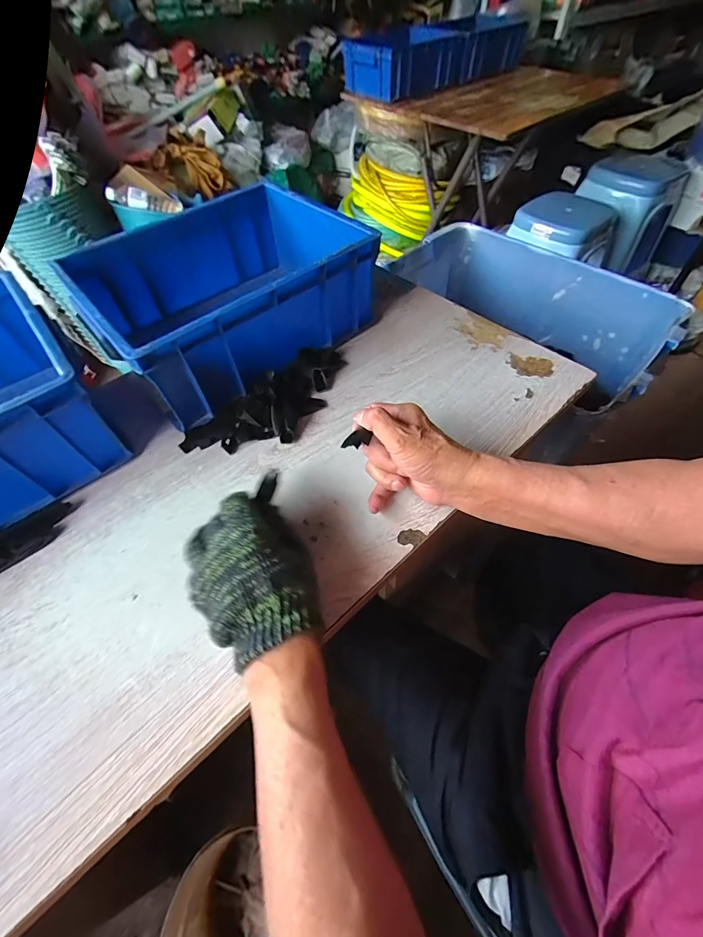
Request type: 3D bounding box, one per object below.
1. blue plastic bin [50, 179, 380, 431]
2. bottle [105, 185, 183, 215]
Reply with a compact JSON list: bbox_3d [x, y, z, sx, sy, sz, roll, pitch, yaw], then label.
[{"bbox_3d":[-0.153,-0.252,0.535,0.375,0.138,0.267,-37,62,-20],"label":"blue plastic bin"},{"bbox_3d":[-0.648,-0.850,1.189,0.211,0.052,0.070,-14,49,-35],"label":"bottle"}]

